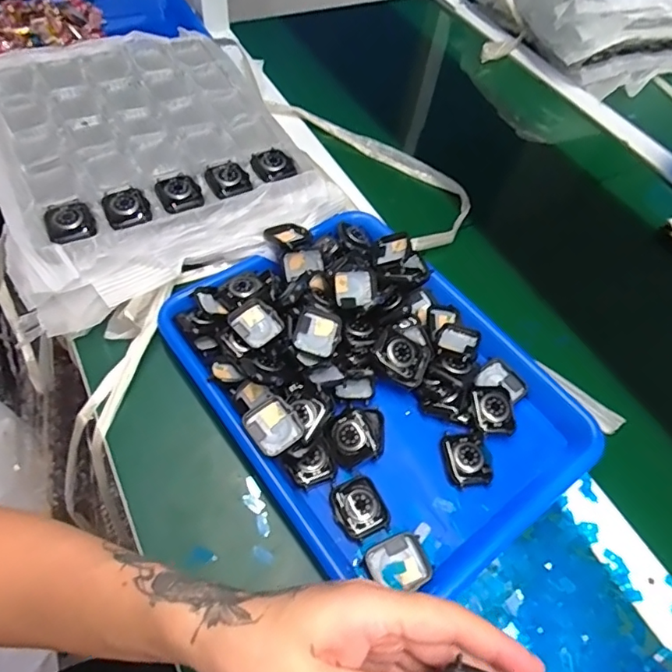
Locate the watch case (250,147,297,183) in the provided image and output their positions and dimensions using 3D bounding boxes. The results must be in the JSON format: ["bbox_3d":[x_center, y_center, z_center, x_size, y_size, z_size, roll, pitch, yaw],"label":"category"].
[{"bbox_3d":[-0.064,-0.174,0.517,0.038,0.007,0.046,-29,63,-22],"label":"watch case"}]

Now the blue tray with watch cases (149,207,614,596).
[{"bbox_3d":[0.028,0.033,0.443,0.249,0.047,0.335,-31,64,-23],"label":"blue tray with watch cases"}]

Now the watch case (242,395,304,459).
[{"bbox_3d":[-0.049,0.070,0.398,0.036,0.008,0.042,-29,63,-22],"label":"watch case"}]

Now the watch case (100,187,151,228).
[{"bbox_3d":[-0.191,-0.118,0.467,0.038,0.005,0.046,-24,61,-19],"label":"watch case"}]

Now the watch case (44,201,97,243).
[{"bbox_3d":[-0.235,-0.102,0.451,0.038,0.008,0.046,-24,61,-19],"label":"watch case"}]

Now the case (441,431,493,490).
[{"bbox_3d":[0.107,0.101,0.422,0.033,0.013,0.044,-8,57,-10],"label":"case"}]

